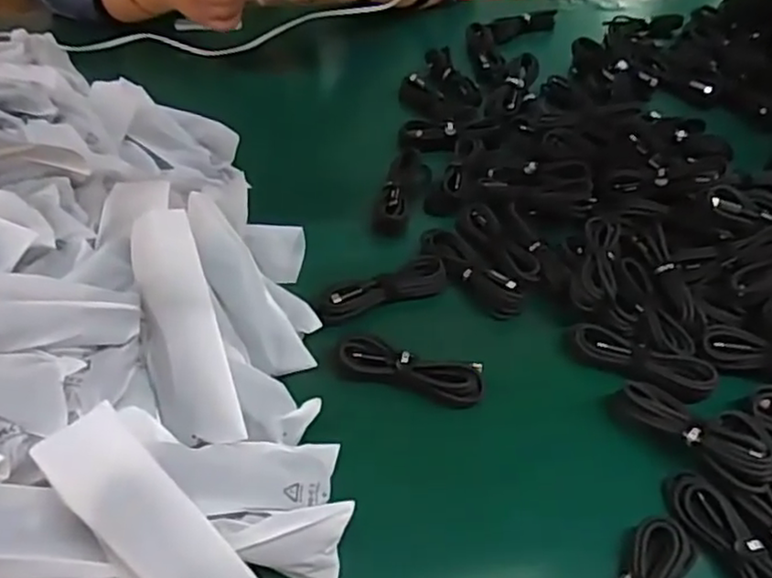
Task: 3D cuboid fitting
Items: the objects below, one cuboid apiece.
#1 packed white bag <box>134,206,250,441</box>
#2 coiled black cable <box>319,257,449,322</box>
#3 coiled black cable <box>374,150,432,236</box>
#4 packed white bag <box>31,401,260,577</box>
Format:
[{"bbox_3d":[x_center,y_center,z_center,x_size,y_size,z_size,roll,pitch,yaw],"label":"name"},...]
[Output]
[{"bbox_3d":[-0.135,0.027,0.443,0.048,0.031,0.154,-14,79,-16],"label":"packed white bag"},{"bbox_3d":[-0.002,0.000,0.563,0.113,0.014,0.036,-22,51,-23],"label":"coiled black cable"},{"bbox_3d":[0.017,-0.096,0.663,0.036,0.032,0.113,12,46,8],"label":"coiled black cable"},{"bbox_3d":[-0.128,0.137,0.372,0.055,0.020,0.152,-38,90,-33],"label":"packed white bag"}]

